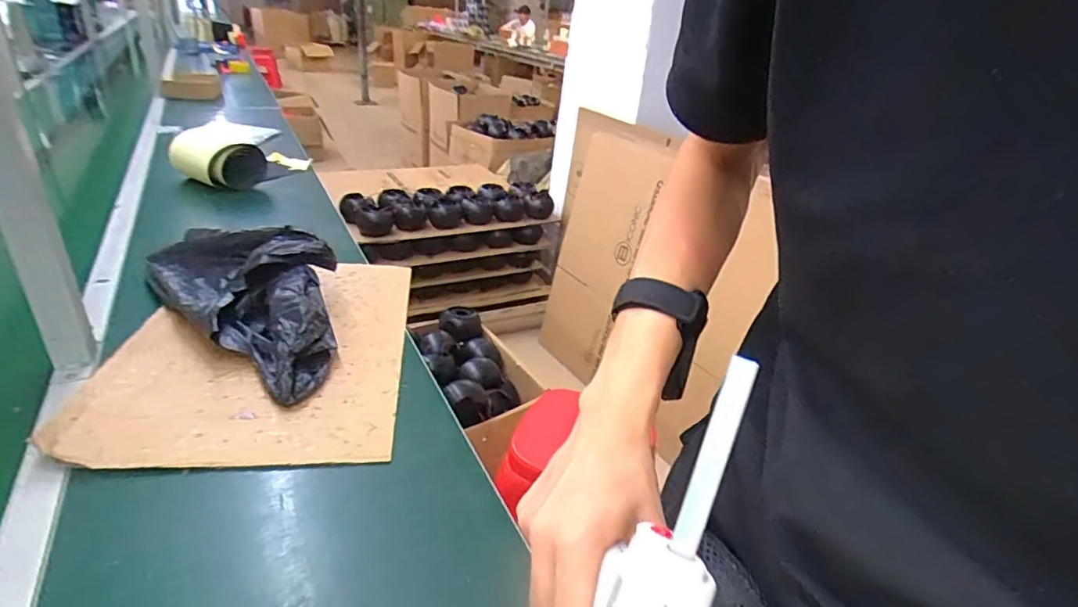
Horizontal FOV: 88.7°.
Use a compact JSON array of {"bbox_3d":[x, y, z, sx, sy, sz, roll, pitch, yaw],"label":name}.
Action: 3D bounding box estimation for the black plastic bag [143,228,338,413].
[{"bbox_3d":[-0.428,-0.032,0.833,0.448,0.104,0.211,23,32,28],"label":"black plastic bag"}]

